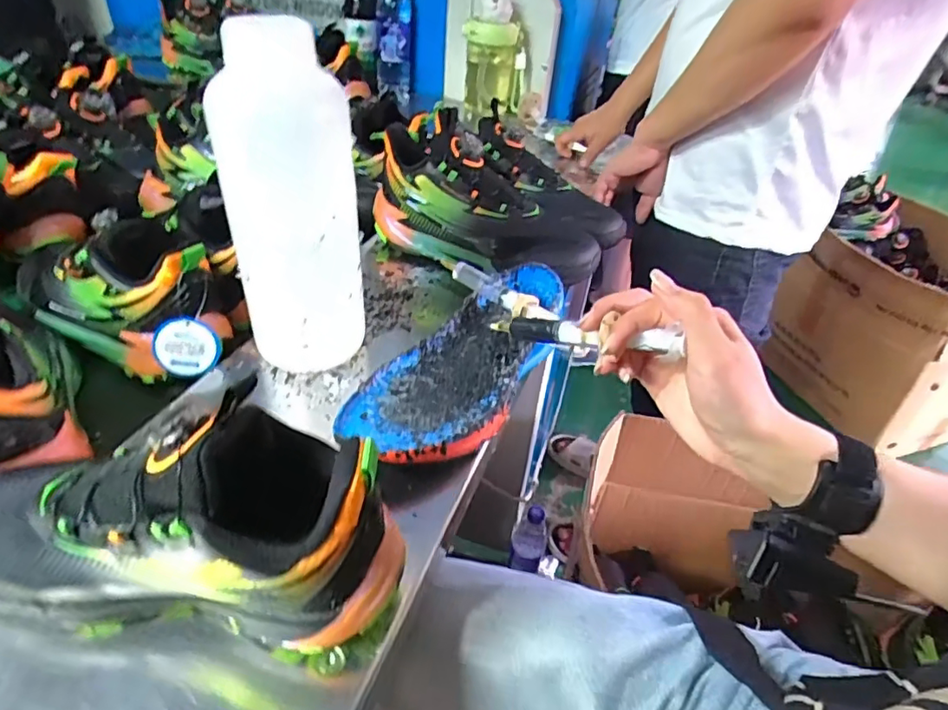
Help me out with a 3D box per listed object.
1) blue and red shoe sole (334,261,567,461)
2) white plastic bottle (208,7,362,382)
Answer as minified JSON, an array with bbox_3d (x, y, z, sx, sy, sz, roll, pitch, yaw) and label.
[{"bbox_3d":[0.003,0.008,0.473,0.101,0.041,0.266,27,43,25],"label":"blue and red shoe sole"},{"bbox_3d":[-0.131,-0.093,0.419,0.074,0.244,0.066,20,40,18],"label":"white plastic bottle"}]

